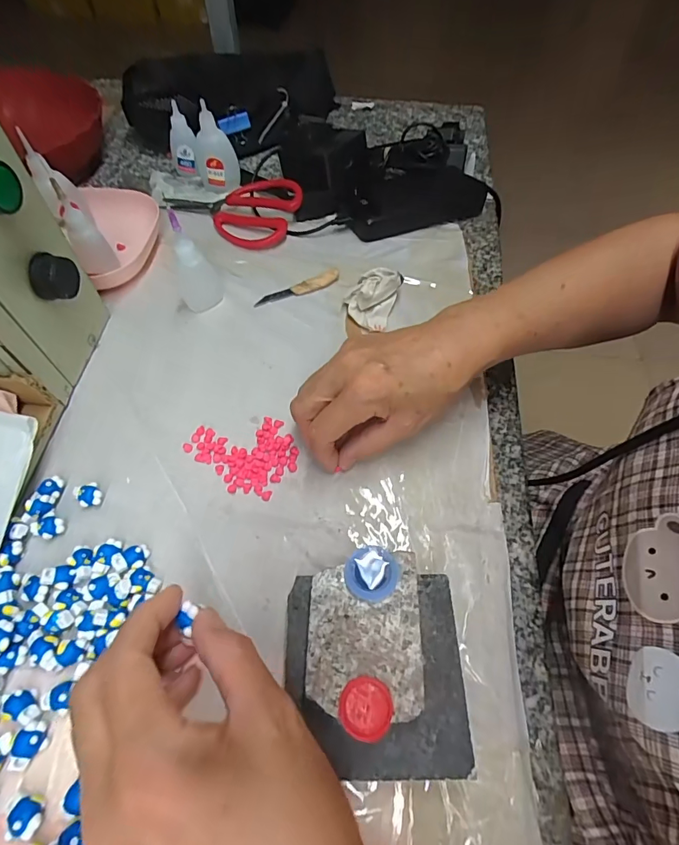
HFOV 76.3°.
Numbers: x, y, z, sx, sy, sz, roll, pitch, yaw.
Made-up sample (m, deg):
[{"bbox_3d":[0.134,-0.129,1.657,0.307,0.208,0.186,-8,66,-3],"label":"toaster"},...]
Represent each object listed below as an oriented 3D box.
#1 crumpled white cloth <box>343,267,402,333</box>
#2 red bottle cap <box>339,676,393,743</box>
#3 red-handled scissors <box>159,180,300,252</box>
[{"bbox_3d":[0.028,-0.110,0.380,0.043,0.033,0.042,11,57,6],"label":"crumpled white cloth"},{"bbox_3d":[0.013,0.141,0.213,0.025,0.004,0.026,1,56,-1],"label":"red bottle cap"},{"bbox_3d":[-0.124,-0.239,0.467,0.156,0.024,0.095,21,58,12],"label":"red-handled scissors"}]

